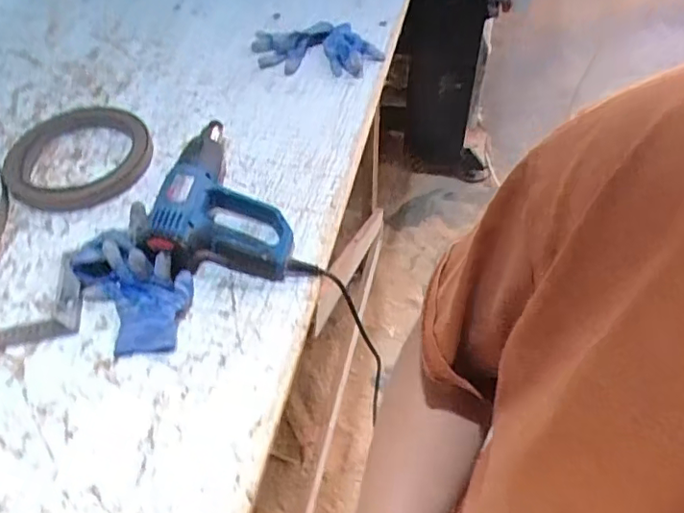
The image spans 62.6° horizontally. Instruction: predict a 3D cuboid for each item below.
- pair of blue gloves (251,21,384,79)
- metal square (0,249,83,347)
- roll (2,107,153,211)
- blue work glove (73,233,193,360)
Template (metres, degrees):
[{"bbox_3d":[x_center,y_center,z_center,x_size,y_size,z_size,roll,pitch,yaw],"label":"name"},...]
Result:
[{"bbox_3d":[-0.047,-0.333,0.897,0.227,0.044,0.082,6,52,10],"label":"pair of blue gloves"},{"bbox_3d":[-0.471,0.068,0.709,0.290,0.011,0.122,-10,51,-3],"label":"metal square"},{"bbox_3d":[-0.400,-0.154,0.851,0.228,0.028,0.206,22,57,21],"label":"roll"},{"bbox_3d":[-0.248,0.037,0.685,0.116,0.054,0.174,-31,55,-18],"label":"blue work glove"}]

